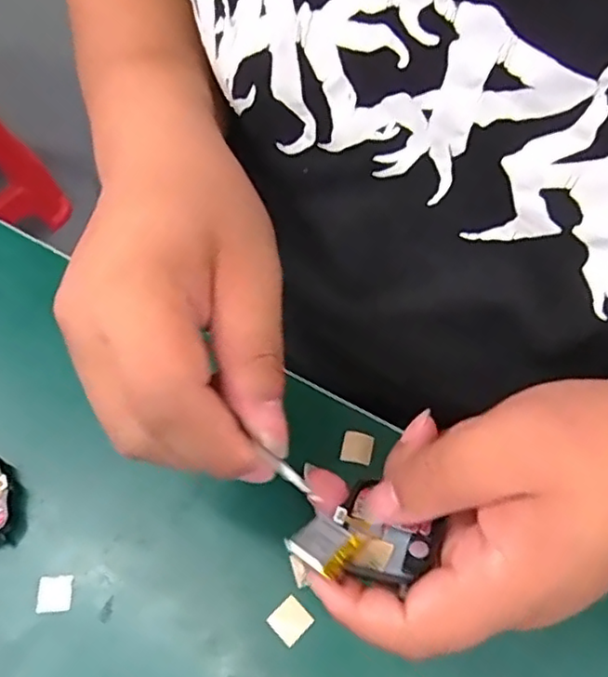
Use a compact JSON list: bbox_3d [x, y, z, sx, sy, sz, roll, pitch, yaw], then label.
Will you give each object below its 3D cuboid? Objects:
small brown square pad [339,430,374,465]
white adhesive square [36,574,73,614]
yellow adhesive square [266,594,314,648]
[{"bbox_3d":[0.027,0.054,0.314,0.015,0.004,0.016,11,61,11],"label":"small brown square pad"},{"bbox_3d":[-0.115,0.117,0.288,0.016,0.004,0.016,-5,60,2],"label":"white adhesive square"},{"bbox_3d":[-0.006,0.124,0.275,0.015,0.004,0.016,-41,65,-18],"label":"yellow adhesive square"}]

